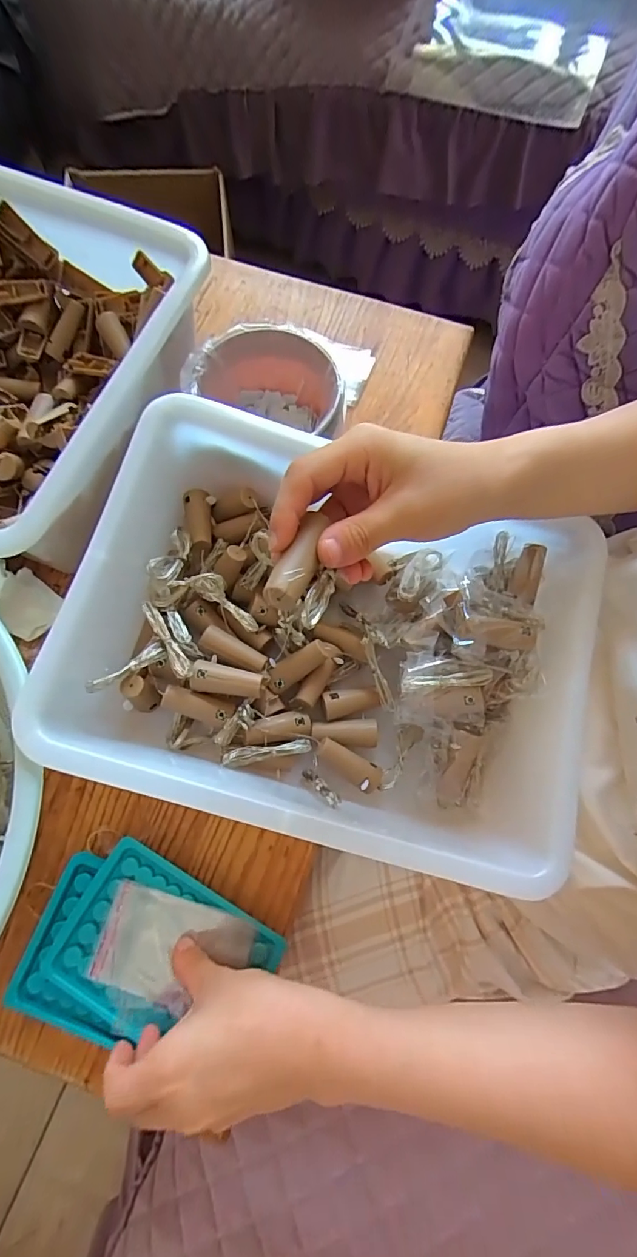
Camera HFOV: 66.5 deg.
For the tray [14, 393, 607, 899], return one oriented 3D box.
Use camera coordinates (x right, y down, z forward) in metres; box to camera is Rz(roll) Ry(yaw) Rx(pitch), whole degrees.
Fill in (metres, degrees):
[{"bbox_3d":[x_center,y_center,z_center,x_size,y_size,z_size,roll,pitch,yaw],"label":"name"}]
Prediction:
[{"bbox_3d":[0.014,0.011,0.342,0.326,0.113,0.245,15,74,3],"label":"tray"}]

